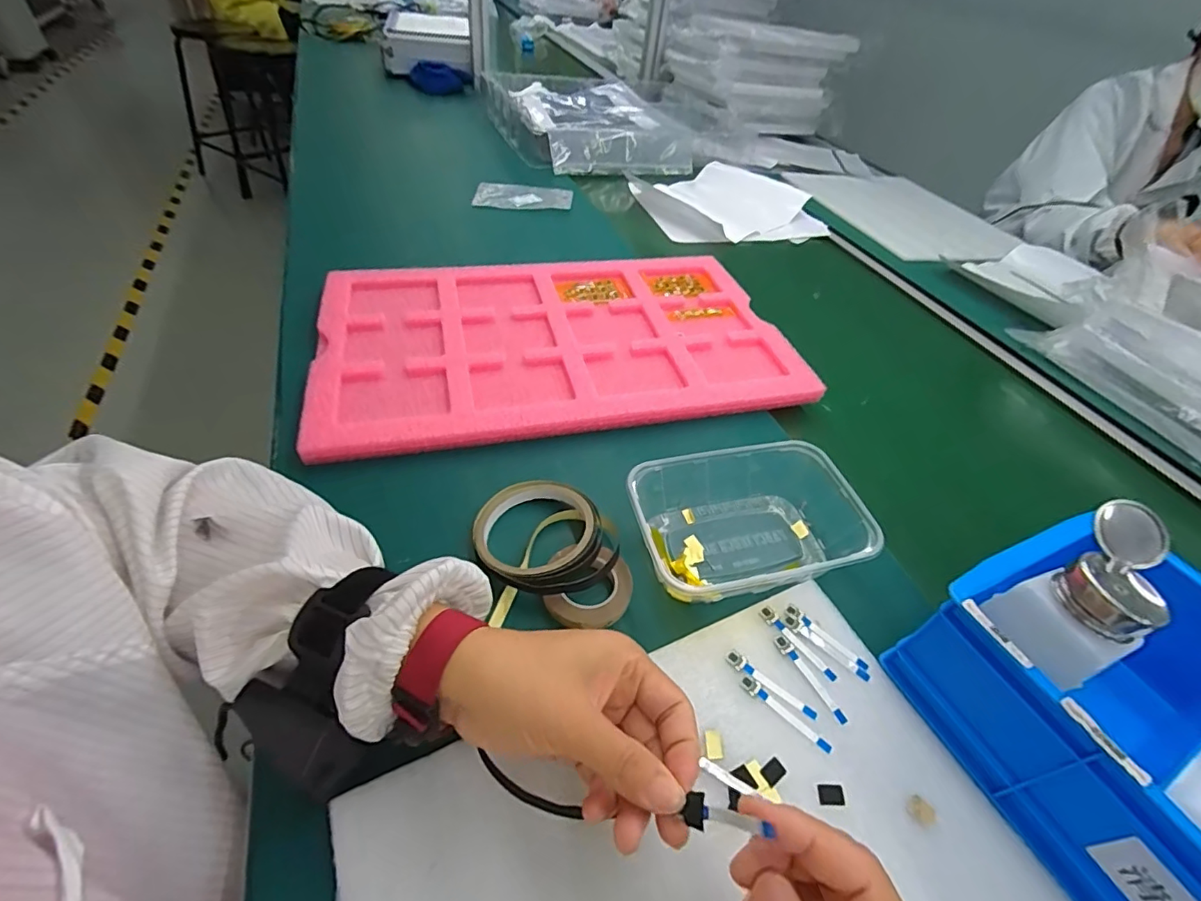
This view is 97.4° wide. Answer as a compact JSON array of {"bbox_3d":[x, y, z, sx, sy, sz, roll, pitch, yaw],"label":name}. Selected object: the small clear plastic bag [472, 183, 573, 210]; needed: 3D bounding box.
[{"bbox_3d":[-0.122,-0.407,0.844,0.149,0.015,0.077,2,44,-6],"label":"small clear plastic bag"}]

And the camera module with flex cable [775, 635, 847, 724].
[{"bbox_3d":[0.134,0.145,0.337,0.010,0.004,0.060,-16,49,-23],"label":"camera module with flex cable"}]

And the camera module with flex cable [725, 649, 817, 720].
[{"bbox_3d":[0.107,0.148,0.332,0.061,0.004,0.012,33,49,23],"label":"camera module with flex cable"}]

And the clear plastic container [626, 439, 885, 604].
[{"bbox_3d":[0.110,0.054,0.397,0.168,0.045,0.114,-6,46,-14],"label":"clear plastic container"}]

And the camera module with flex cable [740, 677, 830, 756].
[{"bbox_3d":[0.113,0.160,0.321,0.059,0.004,0.010,33,49,23],"label":"camera module with flex cable"}]

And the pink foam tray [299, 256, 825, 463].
[{"bbox_3d":[-0.045,-0.126,0.575,0.475,0.026,0.283,-6,46,-14],"label":"pink foam tray"}]

